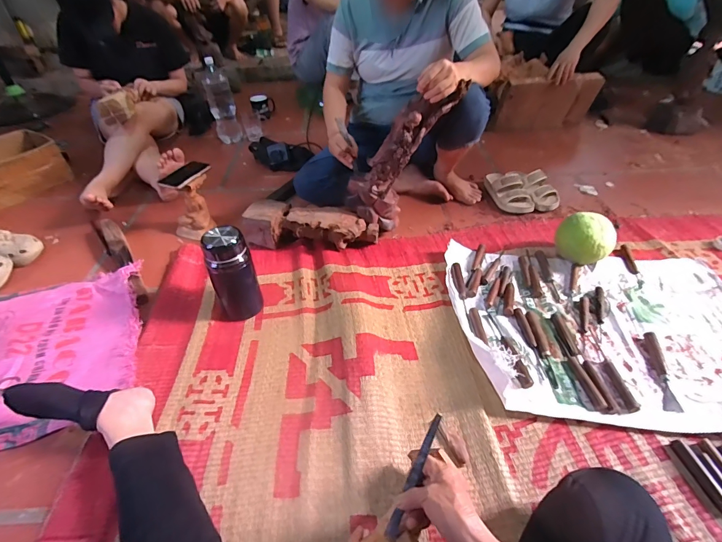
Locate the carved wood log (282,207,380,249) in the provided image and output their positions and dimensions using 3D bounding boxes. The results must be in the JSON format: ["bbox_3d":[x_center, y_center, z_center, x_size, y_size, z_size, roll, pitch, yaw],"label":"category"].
[{"bbox_3d":[-0.081,-0.128,1.094,0.259,0.070,0.108,8,44,11],"label":"carved wood log"}]

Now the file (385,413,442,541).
[{"bbox_3d":[0.072,0.268,0.497,0.016,0.012,0.163,21,73,22],"label":"file"}]

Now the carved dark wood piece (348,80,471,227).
[{"bbox_3d":[0.110,-0.316,0.998,0.164,0.419,0.077,14,37,-26],"label":"carved dark wood piece"}]

